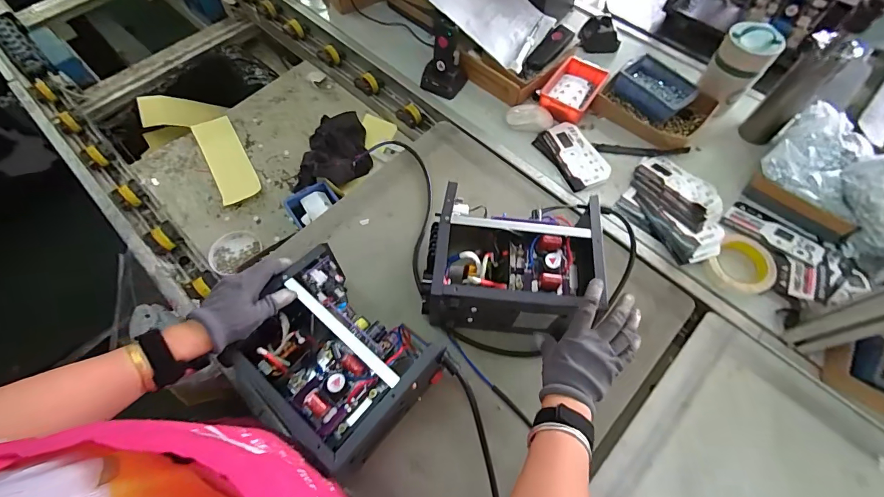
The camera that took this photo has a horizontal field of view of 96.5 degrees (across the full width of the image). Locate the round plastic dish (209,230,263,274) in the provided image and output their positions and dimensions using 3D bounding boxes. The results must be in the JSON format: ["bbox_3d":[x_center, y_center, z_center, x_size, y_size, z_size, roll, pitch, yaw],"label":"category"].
[{"bbox_3d":[-0.422,0.005,0.800,0.081,0.012,0.097,41,70,19],"label":"round plastic dish"}]

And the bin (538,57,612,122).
[{"bbox_3d":[0.283,-0.342,0.856,0.098,0.051,0.155,34,69,17],"label":"bin"}]

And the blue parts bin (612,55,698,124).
[{"bbox_3d":[0.449,-0.331,0.840,0.108,0.056,0.148,-37,68,-15],"label":"blue parts bin"}]

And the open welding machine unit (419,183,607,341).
[{"bbox_3d":[0.104,0.028,0.602,0.240,0.141,0.168,3,64,3],"label":"open welding machine unit"}]

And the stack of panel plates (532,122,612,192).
[{"bbox_3d":[0.267,-0.187,0.800,0.093,0.017,0.156,-27,66,-11],"label":"stack of panel plates"}]

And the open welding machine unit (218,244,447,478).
[{"bbox_3d":[-0.145,0.150,0.541,0.229,0.131,0.186,39,71,19],"label":"open welding machine unit"}]

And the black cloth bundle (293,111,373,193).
[{"bbox_3d":[-0.256,-0.236,0.892,0.167,0.060,0.231,-14,63,-6],"label":"black cloth bundle"}]

